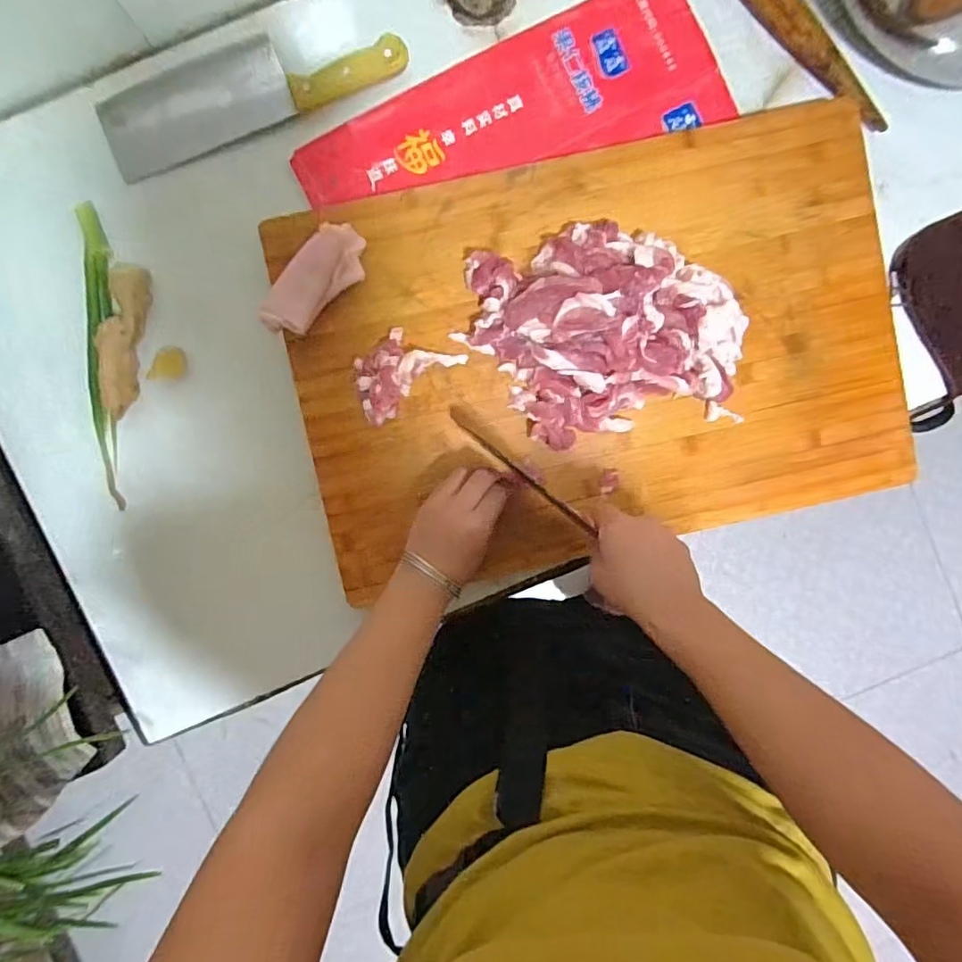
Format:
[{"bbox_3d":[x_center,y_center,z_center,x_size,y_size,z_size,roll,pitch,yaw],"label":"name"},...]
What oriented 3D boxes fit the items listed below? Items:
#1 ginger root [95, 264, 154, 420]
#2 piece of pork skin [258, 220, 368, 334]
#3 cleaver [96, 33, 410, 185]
[{"bbox_3d":[-0.337,-0.131,0.517,0.030,0.034,0.136,7,94,-3],"label":"ginger root"},{"bbox_3d":[-0.147,-0.178,0.494,0.050,0.024,0.112,36,92,-4],"label":"piece of pork skin"},{"bbox_3d":[-0.213,-0.364,0.502,0.280,0.019,0.078,-21,95,-1],"label":"cleaver"}]

